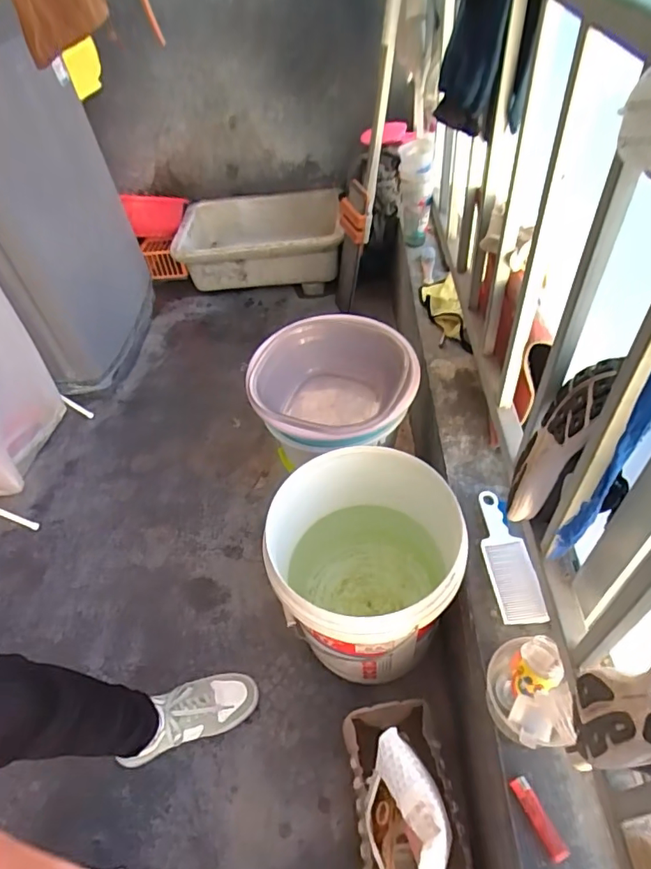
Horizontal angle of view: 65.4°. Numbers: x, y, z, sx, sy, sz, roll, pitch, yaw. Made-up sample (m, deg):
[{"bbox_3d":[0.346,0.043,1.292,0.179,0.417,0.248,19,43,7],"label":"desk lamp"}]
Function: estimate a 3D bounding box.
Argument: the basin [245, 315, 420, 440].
[{"bbox_3d":[0.016,-0.093,1.068,0.307,0.155,0.326,-4,49,4],"label":"basin"}]

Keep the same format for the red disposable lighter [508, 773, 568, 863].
[{"bbox_3d":[0.240,0.432,0.572,0.021,0.007,0.081,-32,58,3],"label":"red disposable lighter"}]

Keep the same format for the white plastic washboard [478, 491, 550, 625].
[{"bbox_3d":[0.274,0.181,0.773,0.062,0.014,0.214,-16,44,12],"label":"white plastic washboard"}]

